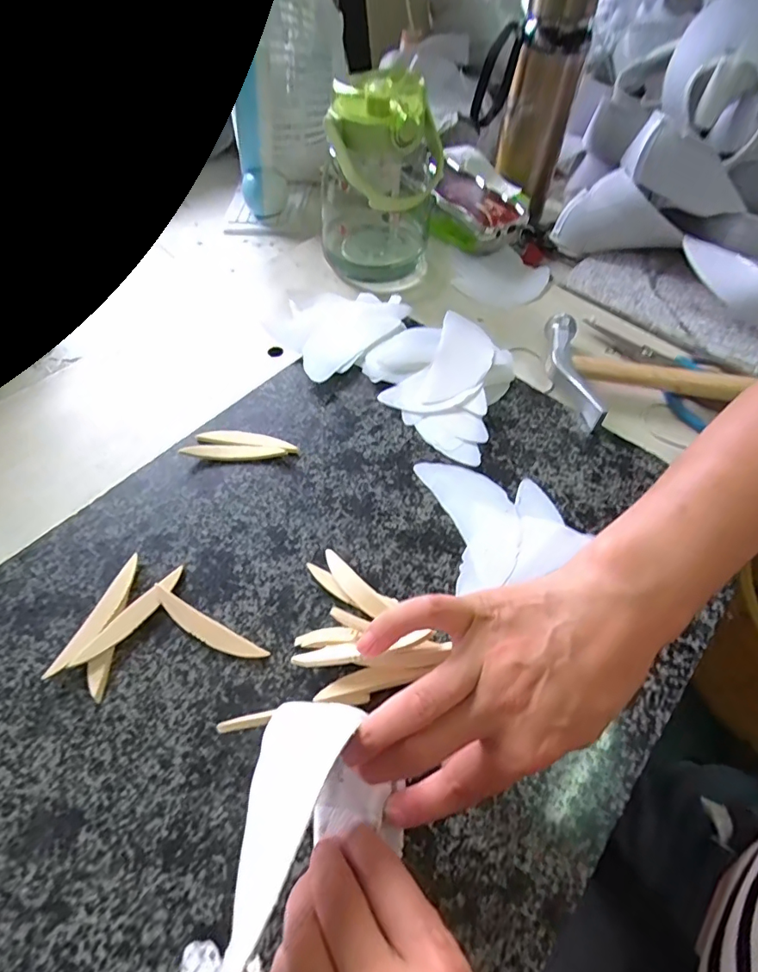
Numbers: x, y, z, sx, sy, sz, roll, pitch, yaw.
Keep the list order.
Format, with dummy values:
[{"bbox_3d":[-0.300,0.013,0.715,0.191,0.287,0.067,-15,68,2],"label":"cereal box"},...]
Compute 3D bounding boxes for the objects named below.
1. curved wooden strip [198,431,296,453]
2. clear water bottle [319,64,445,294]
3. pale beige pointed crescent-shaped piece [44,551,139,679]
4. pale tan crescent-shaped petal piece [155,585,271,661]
[{"bbox_3d":[-0.106,-0.035,0.401,0.082,0.009,0.014,8,56,2],"label":"curved wooden strip"},{"bbox_3d":[0.002,-0.309,0.516,0.121,0.173,0.119,4,56,0],"label":"clear water bottle"},{"bbox_3d":[-0.175,0.081,0.315,0.013,0.004,0.082,26,55,-2],"label":"pale beige pointed crescent-shaped piece"},{"bbox_3d":[-0.108,0.089,0.313,0.082,0.010,0.014,25,59,14],"label":"pale tan crescent-shaped petal piece"}]

